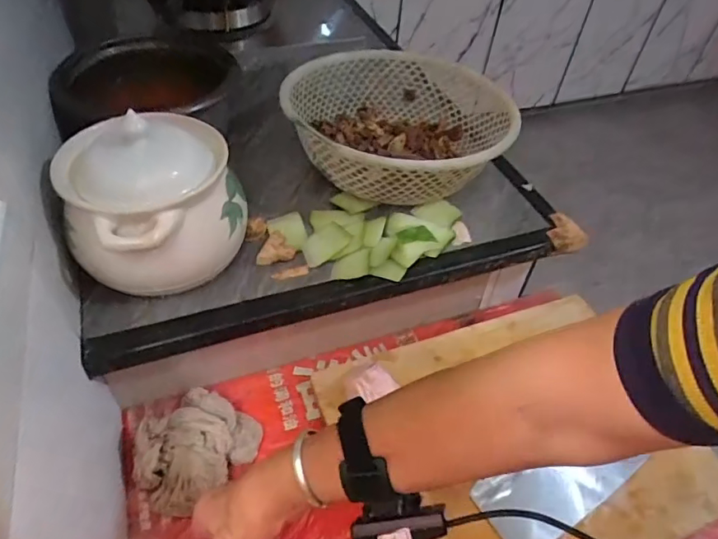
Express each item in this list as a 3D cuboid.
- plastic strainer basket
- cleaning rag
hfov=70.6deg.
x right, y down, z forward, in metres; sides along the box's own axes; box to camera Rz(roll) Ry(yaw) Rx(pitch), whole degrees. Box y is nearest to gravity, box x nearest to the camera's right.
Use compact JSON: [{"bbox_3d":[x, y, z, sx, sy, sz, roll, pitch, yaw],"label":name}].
[{"bbox_3d":[0.056,-0.180,0.668,0.280,0.098,0.280,-8,48,-12],"label":"plastic strainer basket"},{"bbox_3d":[-0.174,0.183,0.532,0.099,0.042,0.121,32,52,24],"label":"cleaning rag"}]

